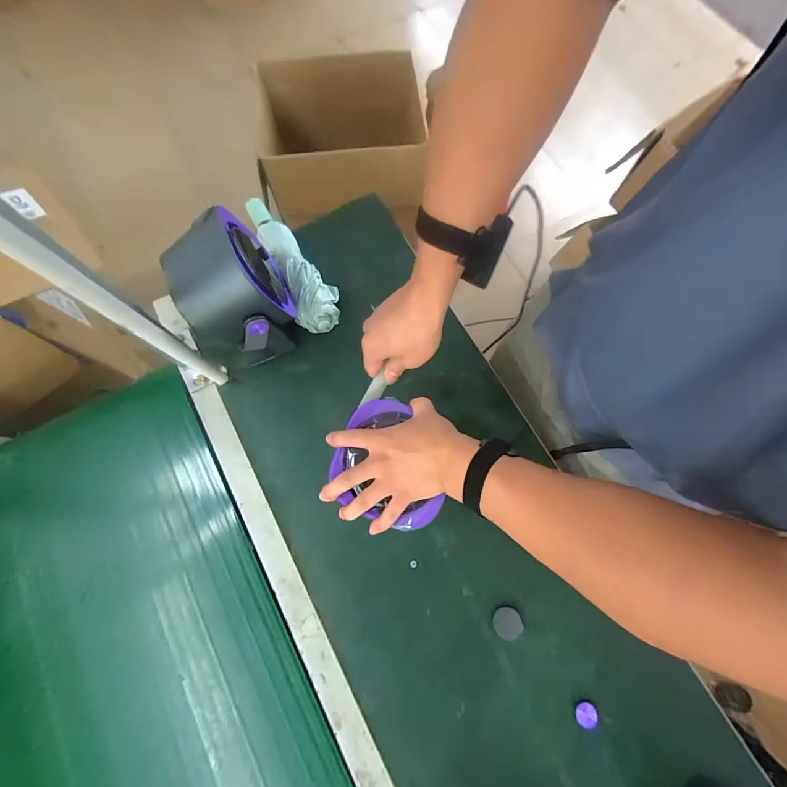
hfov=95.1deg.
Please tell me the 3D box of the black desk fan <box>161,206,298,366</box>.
[{"bbox_3d":[-0.218,-0.128,0.516,0.137,0.185,0.145,-30,76,-9],"label":"black desk fan"}]

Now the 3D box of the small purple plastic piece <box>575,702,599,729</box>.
[{"bbox_3d":[0.242,0.403,0.451,0.020,0.021,0.027,43,77,10],"label":"small purple plastic piece"}]

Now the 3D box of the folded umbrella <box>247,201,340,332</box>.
[{"bbox_3d":[-0.169,-0.232,0.610,0.083,0.067,0.287,-25,76,-8],"label":"folded umbrella"}]

